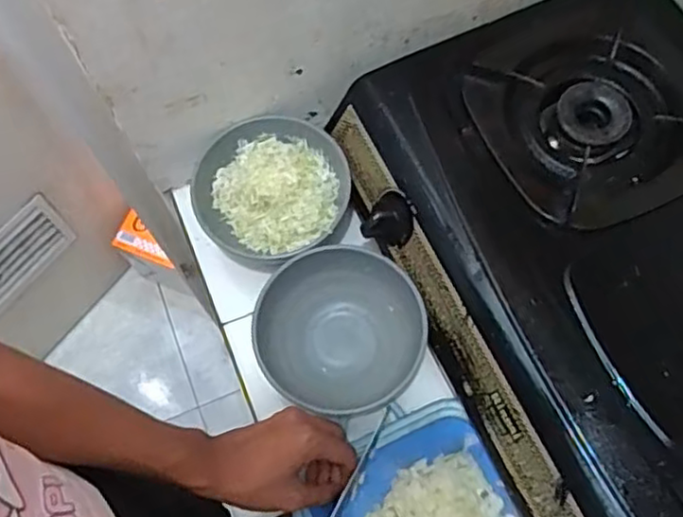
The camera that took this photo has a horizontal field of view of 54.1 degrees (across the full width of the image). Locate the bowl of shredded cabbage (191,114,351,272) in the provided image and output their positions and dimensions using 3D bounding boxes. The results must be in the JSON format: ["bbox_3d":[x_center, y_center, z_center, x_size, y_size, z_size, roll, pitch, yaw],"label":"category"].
[{"bbox_3d":[-0.068,-0.066,0.704,0.158,0.057,0.157,0,68,1],"label":"bowl of shredded cabbage"}]

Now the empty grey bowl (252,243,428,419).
[{"bbox_3d":[-0.001,0.074,0.659,0.159,0.072,0.150,0,68,1],"label":"empty grey bowl"}]

